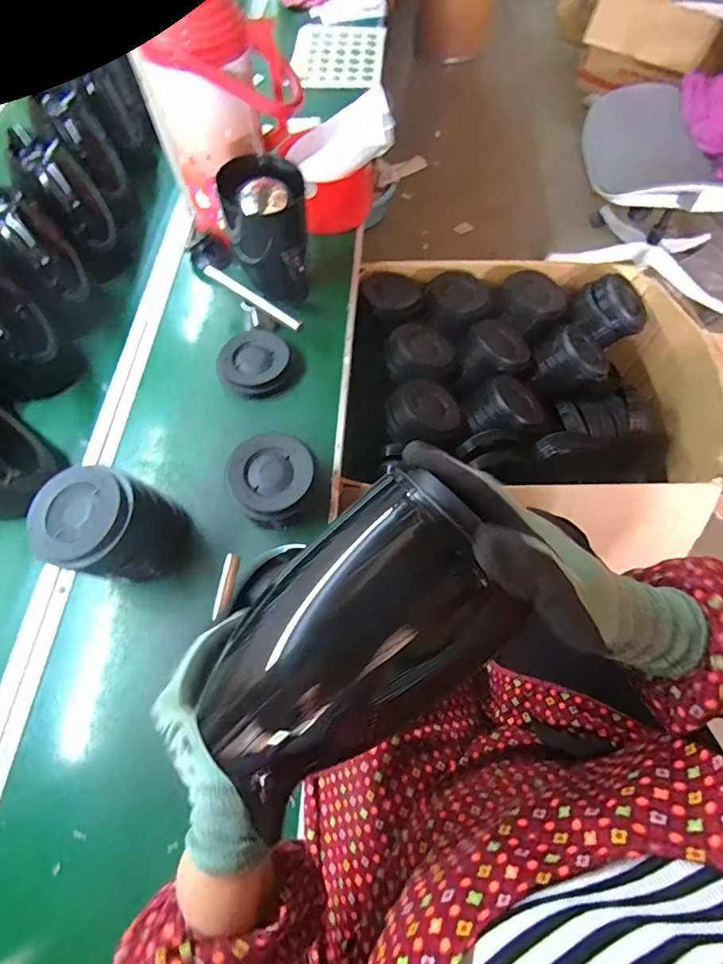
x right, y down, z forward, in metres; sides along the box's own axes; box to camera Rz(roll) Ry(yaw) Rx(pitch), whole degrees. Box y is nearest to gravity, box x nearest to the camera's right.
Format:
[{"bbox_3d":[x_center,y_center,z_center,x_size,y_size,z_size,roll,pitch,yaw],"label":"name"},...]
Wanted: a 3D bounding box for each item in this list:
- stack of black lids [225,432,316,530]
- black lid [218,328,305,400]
[{"bbox_3d":[-0.114,-0.001,0.619,0.114,0.080,0.112,-25,66,-10],"label":"stack of black lids"},{"bbox_3d":[-0.162,-0.188,0.734,0.115,0.023,0.125,-38,69,-15],"label":"black lid"}]

